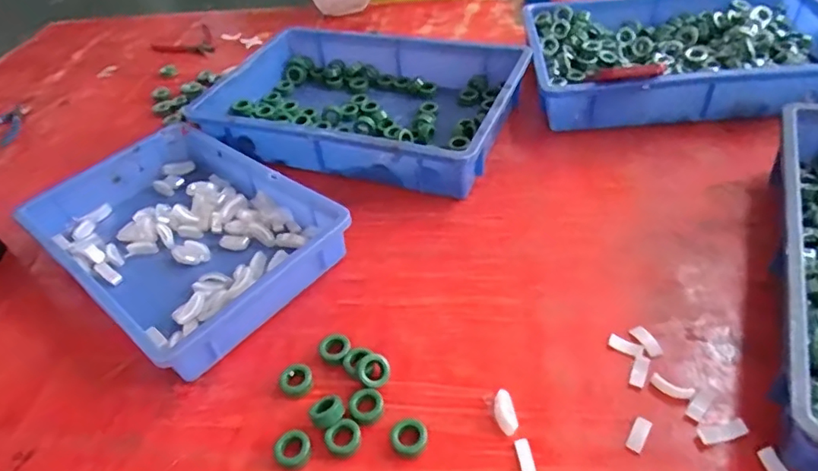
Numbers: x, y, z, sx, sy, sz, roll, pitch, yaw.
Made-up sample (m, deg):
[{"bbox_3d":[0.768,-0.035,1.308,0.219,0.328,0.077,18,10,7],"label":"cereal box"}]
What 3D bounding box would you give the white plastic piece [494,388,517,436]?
[{"bbox_3d":[0.082,0.152,0.476,0.017,0.009,0.037,-9,60,-1],"label":"white plastic piece"}]

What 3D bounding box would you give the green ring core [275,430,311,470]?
[{"bbox_3d":[-0.098,0.183,0.472,0.029,0.016,0.029,-4,41,4],"label":"green ring core"}]

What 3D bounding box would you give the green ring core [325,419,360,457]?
[{"bbox_3d":[-0.056,0.174,0.475,0.031,0.012,0.028,-30,60,-27],"label":"green ring core"}]

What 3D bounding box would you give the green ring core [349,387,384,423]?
[{"bbox_3d":[-0.038,0.151,0.493,0.030,0.012,0.029,-4,41,4],"label":"green ring core"}]

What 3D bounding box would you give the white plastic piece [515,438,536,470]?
[{"bbox_3d":[0.095,0.181,0.452,0.012,0.005,0.029,-9,40,-1],"label":"white plastic piece"}]

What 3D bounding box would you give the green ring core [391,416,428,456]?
[{"bbox_3d":[0.000,0.171,0.468,0.030,0.013,0.030,-4,41,4],"label":"green ring core"}]

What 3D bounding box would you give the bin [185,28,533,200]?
[{"bbox_3d":[-0.064,-0.190,0.829,0.434,0.095,0.296,13,45,23],"label":"bin"}]

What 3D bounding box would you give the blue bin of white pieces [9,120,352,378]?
[{"bbox_3d":[-0.265,-0.001,0.666,0.359,0.073,0.247,29,52,35],"label":"blue bin of white pieces"}]

